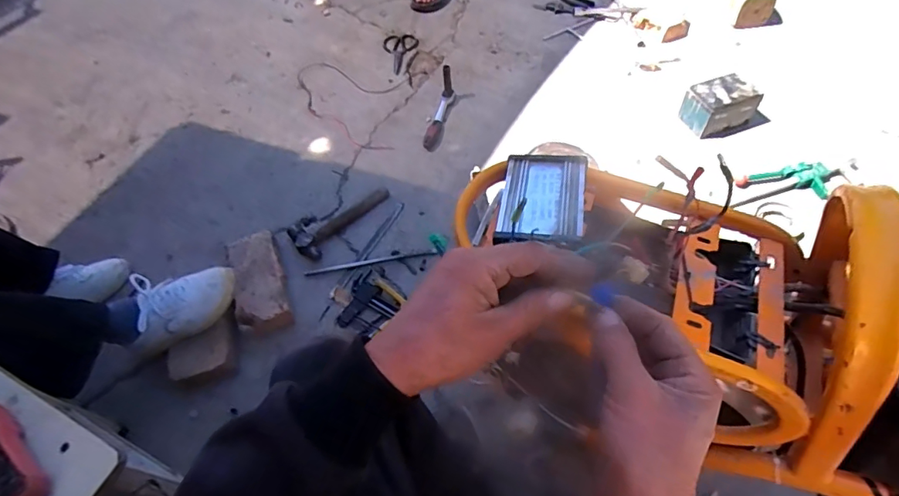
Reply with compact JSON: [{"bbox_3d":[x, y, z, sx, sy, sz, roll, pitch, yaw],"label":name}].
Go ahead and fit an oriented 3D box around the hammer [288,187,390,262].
[{"bbox_3d":[-0.269,-0.082,1.151,0.116,0.026,0.254,32,63,25],"label":"hammer"}]

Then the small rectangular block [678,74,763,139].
[{"bbox_3d":[0.682,-0.360,1.222,0.173,0.093,0.109,-19,55,-8],"label":"small rectangular block"}]

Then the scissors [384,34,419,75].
[{"bbox_3d":[-0.158,-0.630,1.566,0.110,0.012,0.217,-4,54,2],"label":"scissors"}]

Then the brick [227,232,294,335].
[{"bbox_3d":[-0.408,0.076,1.042,0.103,0.052,0.241,-21,55,-9],"label":"brick"}]

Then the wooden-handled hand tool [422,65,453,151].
[{"bbox_3d":[-0.027,-0.381,1.309,0.048,0.094,0.247,13,57,14],"label":"wooden-handled hand tool"}]

